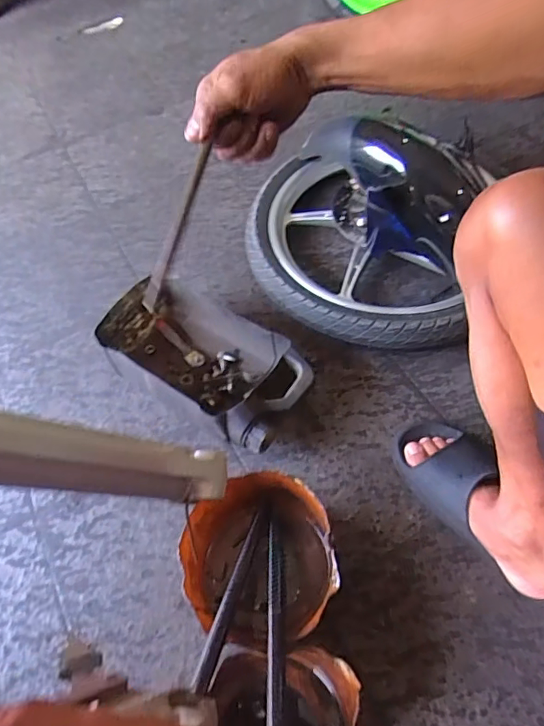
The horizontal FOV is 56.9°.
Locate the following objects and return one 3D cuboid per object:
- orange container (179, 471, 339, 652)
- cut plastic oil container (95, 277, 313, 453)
[{"bbox_3d":[-0.003,0.253,0.634,0.167,0.137,0.187,23,62,18],"label":"orange container"},{"bbox_3d":[-0.107,0.001,0.798,0.335,0.098,0.184,28,63,21],"label":"cut plastic oil container"}]

